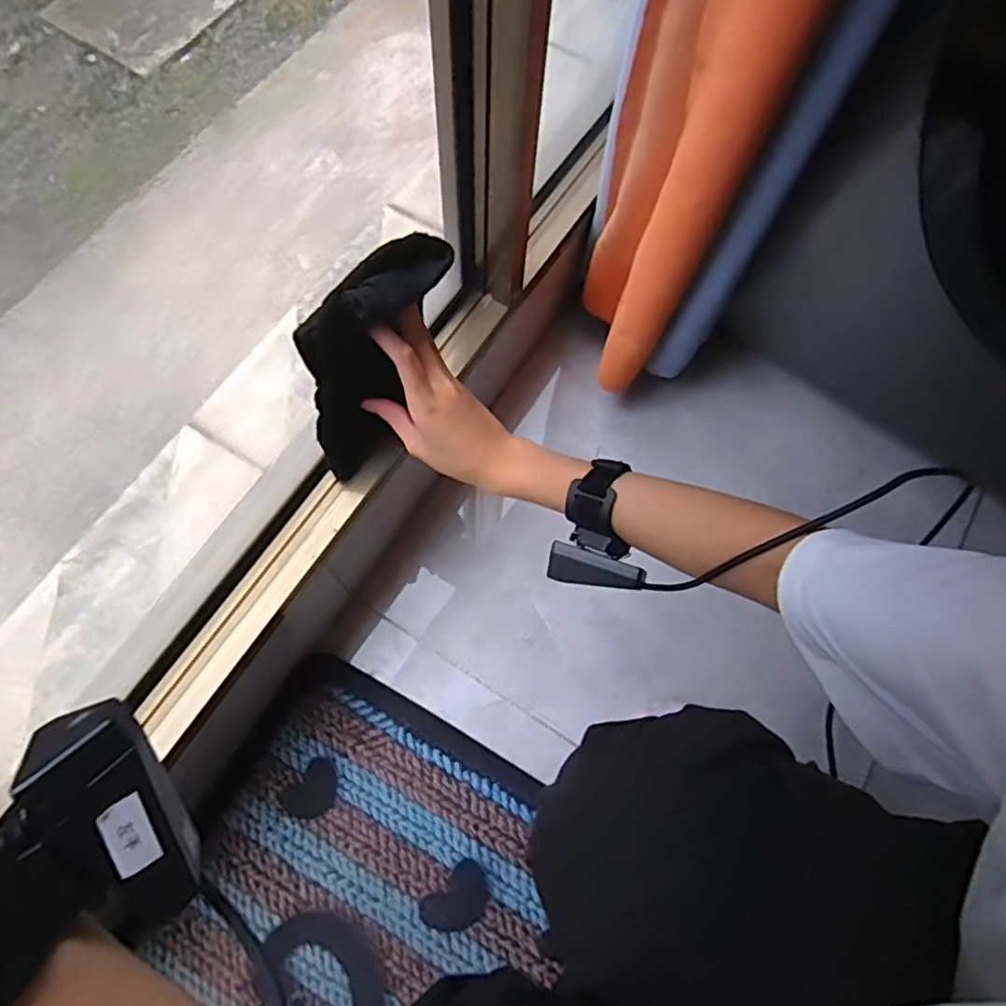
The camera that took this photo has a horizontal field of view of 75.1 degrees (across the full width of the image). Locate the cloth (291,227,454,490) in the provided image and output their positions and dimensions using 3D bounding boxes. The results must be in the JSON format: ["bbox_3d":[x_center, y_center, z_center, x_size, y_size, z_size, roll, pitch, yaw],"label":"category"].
[{"bbox_3d":[-0.091,-0.106,0.491,0.032,0.177,0.143,35,72,10],"label":"cloth"}]

